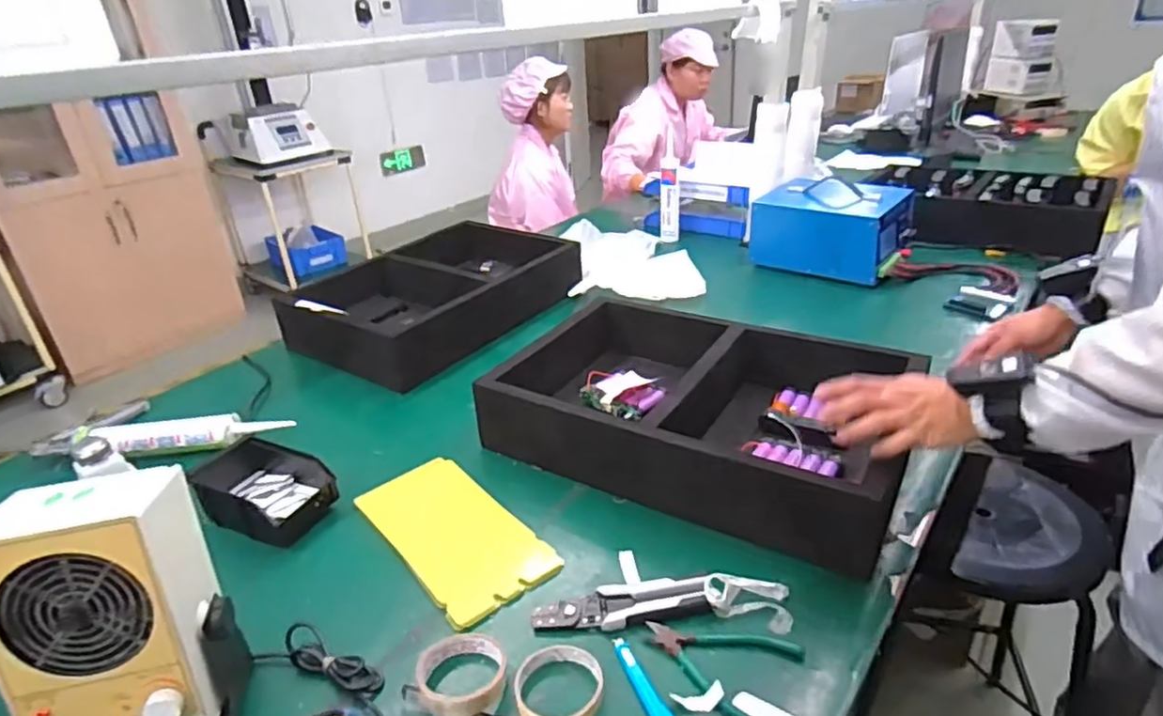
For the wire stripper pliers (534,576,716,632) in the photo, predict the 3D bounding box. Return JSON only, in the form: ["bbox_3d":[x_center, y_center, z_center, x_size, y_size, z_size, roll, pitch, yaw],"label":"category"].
[{"bbox_3d":[0.042,0.259,0.708,0.188,0.026,0.053,-4,28,-1],"label":"wire stripper pliers"}]

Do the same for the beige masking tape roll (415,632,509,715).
[{"bbox_3d":[-0.116,0.305,0.645,0.085,0.019,0.090,-3,28,2],"label":"beige masking tape roll"}]

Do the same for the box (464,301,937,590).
[{"bbox_3d":[0.173,0.065,0.959,0.538,0.116,0.371,14,33,30],"label":"box"}]

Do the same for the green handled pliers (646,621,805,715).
[{"bbox_3d":[0.134,0.293,0.649,0.141,0.011,0.100,17,34,34],"label":"green handled pliers"}]

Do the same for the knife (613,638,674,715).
[{"bbox_3d":[0.062,0.312,0.621,0.020,0.012,0.131,-14,29,-18],"label":"knife"}]

